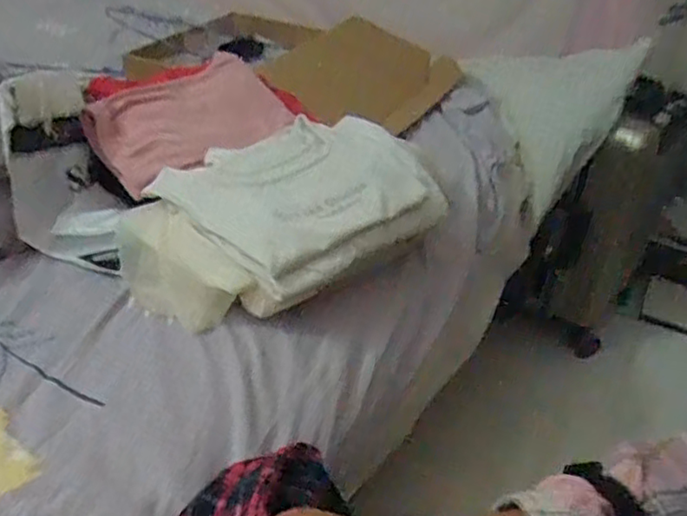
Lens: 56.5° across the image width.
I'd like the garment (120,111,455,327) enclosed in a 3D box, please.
[{"bbox_3d":[-0.061,-0.065,0.811,0.417,0.106,0.261,-25,45,-35],"label":"garment"}]

